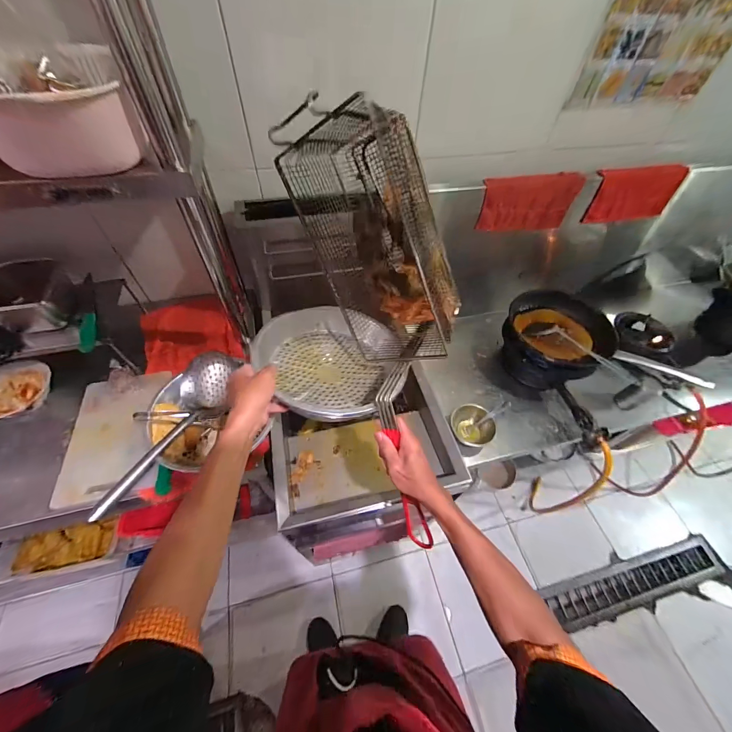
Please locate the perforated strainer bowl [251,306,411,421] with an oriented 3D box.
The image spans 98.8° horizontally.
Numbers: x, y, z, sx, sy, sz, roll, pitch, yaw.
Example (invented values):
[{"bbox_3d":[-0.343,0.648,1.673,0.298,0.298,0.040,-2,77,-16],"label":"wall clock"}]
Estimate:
[{"bbox_3d":[-0.072,-0.019,0.573,0.247,0.086,0.240,1,54,-1],"label":"perforated strainer bowl"}]

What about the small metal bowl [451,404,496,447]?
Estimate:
[{"bbox_3d":[0.314,0.173,0.929,0.118,0.067,0.104,7,54,3],"label":"small metal bowl"}]

